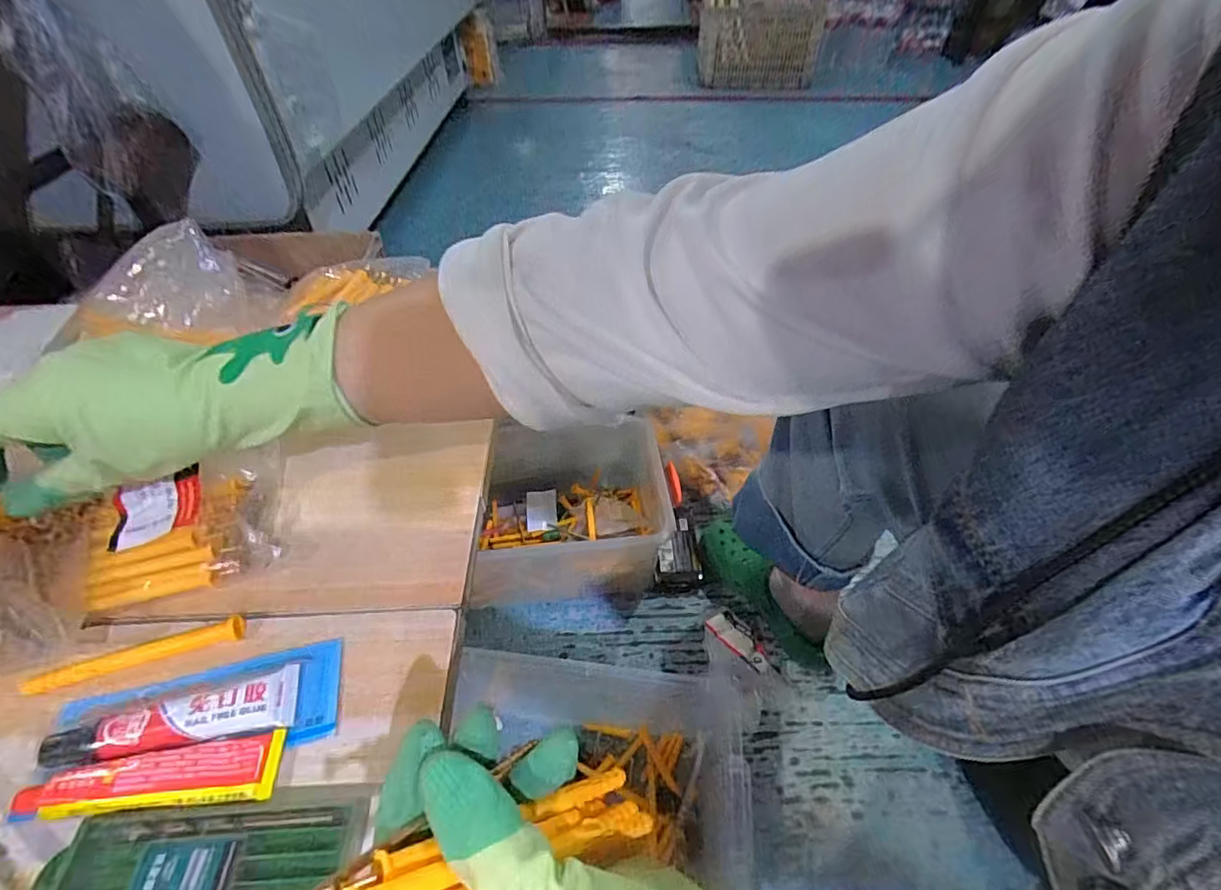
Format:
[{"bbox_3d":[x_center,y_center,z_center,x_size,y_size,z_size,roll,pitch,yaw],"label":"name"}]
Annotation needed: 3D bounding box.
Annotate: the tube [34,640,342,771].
[{"bbox_3d":[-0.195,0.125,0.257,0.121,0.016,0.047,-11,48,-10],"label":"tube"}]

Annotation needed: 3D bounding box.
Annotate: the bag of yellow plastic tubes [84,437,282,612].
[{"bbox_3d":[-0.251,0.046,0.322,0.103,0.031,0.086,-20,50,-18],"label":"bag of yellow plastic tubes"}]

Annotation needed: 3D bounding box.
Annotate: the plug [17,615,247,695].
[{"bbox_3d":[-0.241,0.106,0.276,0.098,0.008,0.012,-13,48,-12],"label":"plug"}]

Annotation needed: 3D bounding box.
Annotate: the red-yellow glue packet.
[{"bbox_3d":[-0.196,0.142,0.234,0.097,0.012,0.026,-6,47,-5],"label":"red-yellow glue packet"}]

